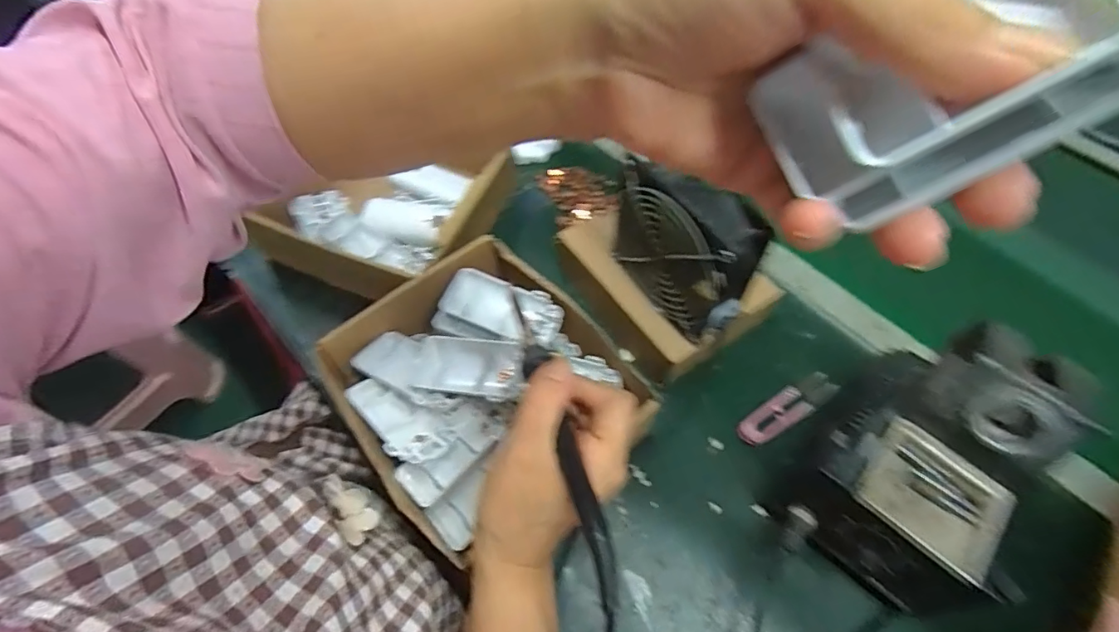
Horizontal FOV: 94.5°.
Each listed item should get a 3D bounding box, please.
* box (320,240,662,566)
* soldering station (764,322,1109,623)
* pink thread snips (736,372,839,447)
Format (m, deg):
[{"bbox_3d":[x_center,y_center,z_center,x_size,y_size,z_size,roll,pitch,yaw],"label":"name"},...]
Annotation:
[{"bbox_3d":[-0.066,0.054,0.423,0.190,0.071,0.197,41,67,21],"label":"box"},{"bbox_3d":[0.250,0.099,0.351,0.120,0.158,0.165,37,65,19],"label":"soldering station"},{"bbox_3d":[0.199,0.079,0.447,0.106,0.014,0.029,-31,64,-18],"label":"pink thread snips"}]

